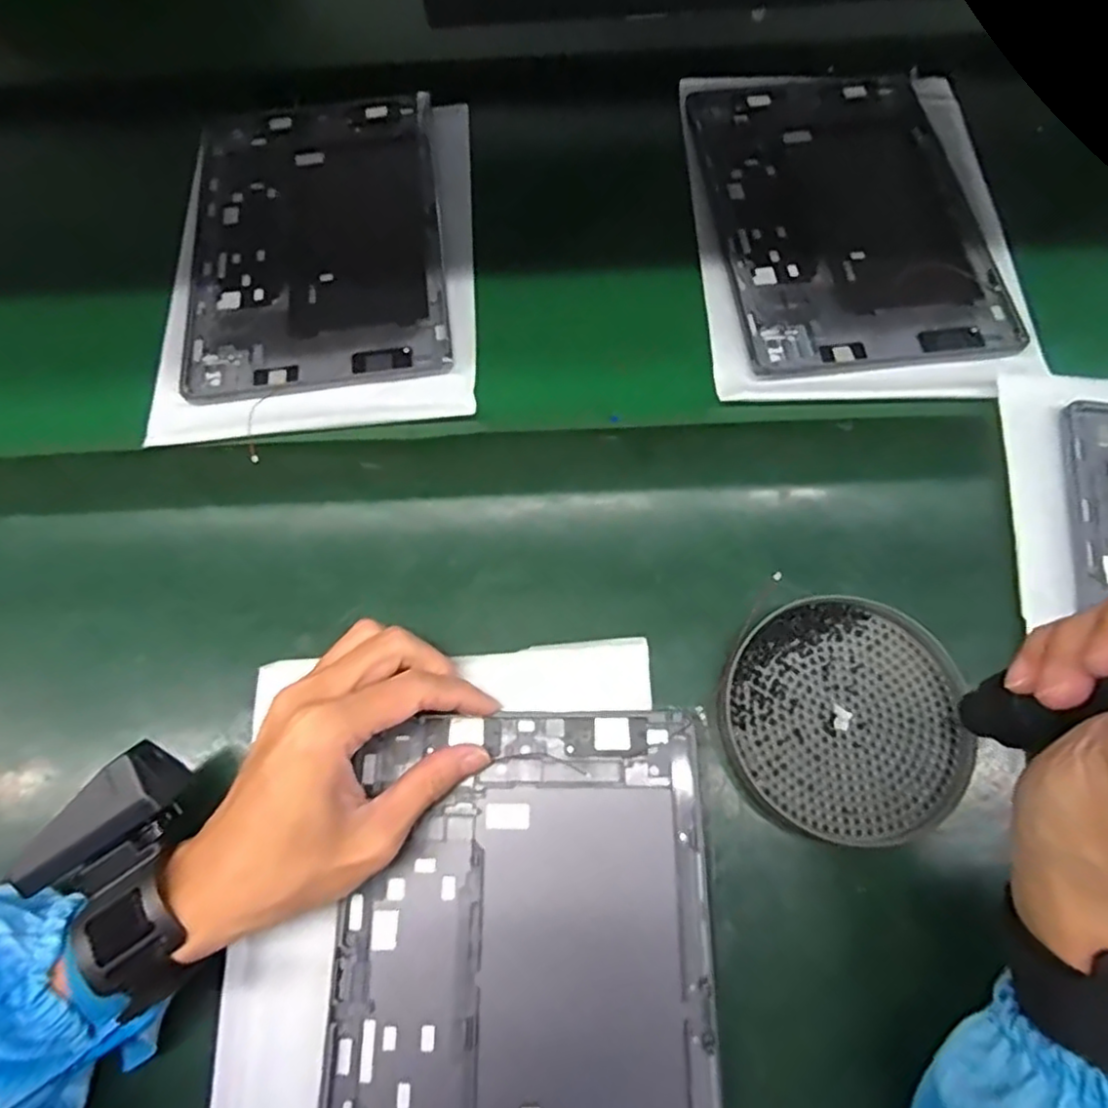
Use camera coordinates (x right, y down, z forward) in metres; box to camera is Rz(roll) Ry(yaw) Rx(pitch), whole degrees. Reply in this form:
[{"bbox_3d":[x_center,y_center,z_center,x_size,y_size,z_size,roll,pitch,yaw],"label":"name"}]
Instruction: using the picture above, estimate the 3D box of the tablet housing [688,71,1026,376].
[{"bbox_3d":[0.192,-0.229,0.442,0.166,0.006,0.256,-6,67,0],"label":"tablet housing"}]

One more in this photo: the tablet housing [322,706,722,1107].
[{"bbox_3d":[-0.013,0.199,0.286,0.163,0.015,0.254,0,67,2],"label":"tablet housing"}]

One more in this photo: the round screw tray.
[{"bbox_3d":[0.140,0.079,0.316,0.111,0.013,0.113,-1,67,2],"label":"round screw tray"}]

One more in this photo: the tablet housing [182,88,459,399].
[{"bbox_3d":[-0.161,-0.218,0.449,0.165,0.007,0.257,-9,67,-1],"label":"tablet housing"}]

